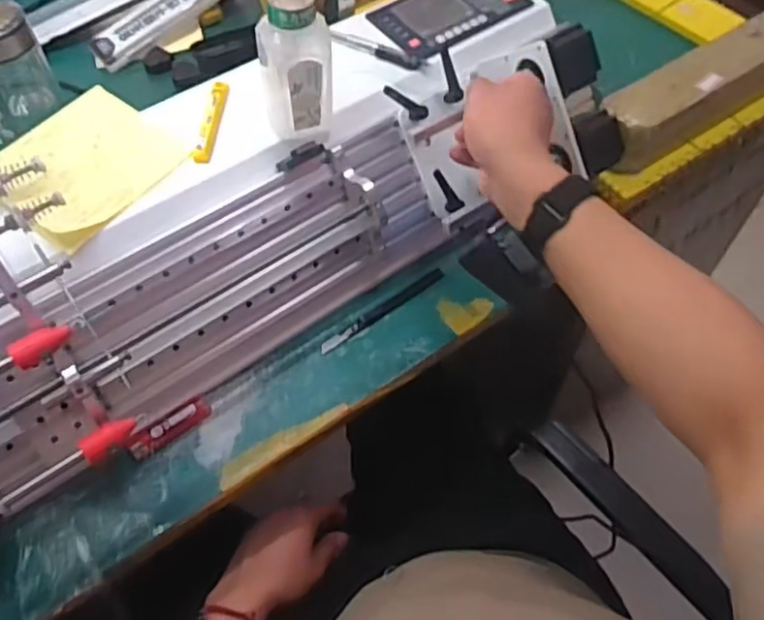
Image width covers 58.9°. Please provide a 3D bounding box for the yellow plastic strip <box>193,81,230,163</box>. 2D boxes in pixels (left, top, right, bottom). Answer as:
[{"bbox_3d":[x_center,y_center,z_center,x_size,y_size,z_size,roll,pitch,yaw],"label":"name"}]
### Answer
[{"bbox_3d":[-0.166,-0.183,0.656,0.017,0.010,0.102,5,56,3],"label":"yellow plastic strip"}]

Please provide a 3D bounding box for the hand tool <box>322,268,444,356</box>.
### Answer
[{"bbox_3d":[0.000,-0.002,0.702,0.154,0.008,0.016,-32,62,-20],"label":"hand tool"}]

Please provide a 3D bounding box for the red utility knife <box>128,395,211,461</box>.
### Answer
[{"bbox_3d":[-0.196,0.108,0.626,0.078,0.019,0.016,-35,63,-21],"label":"red utility knife"}]

